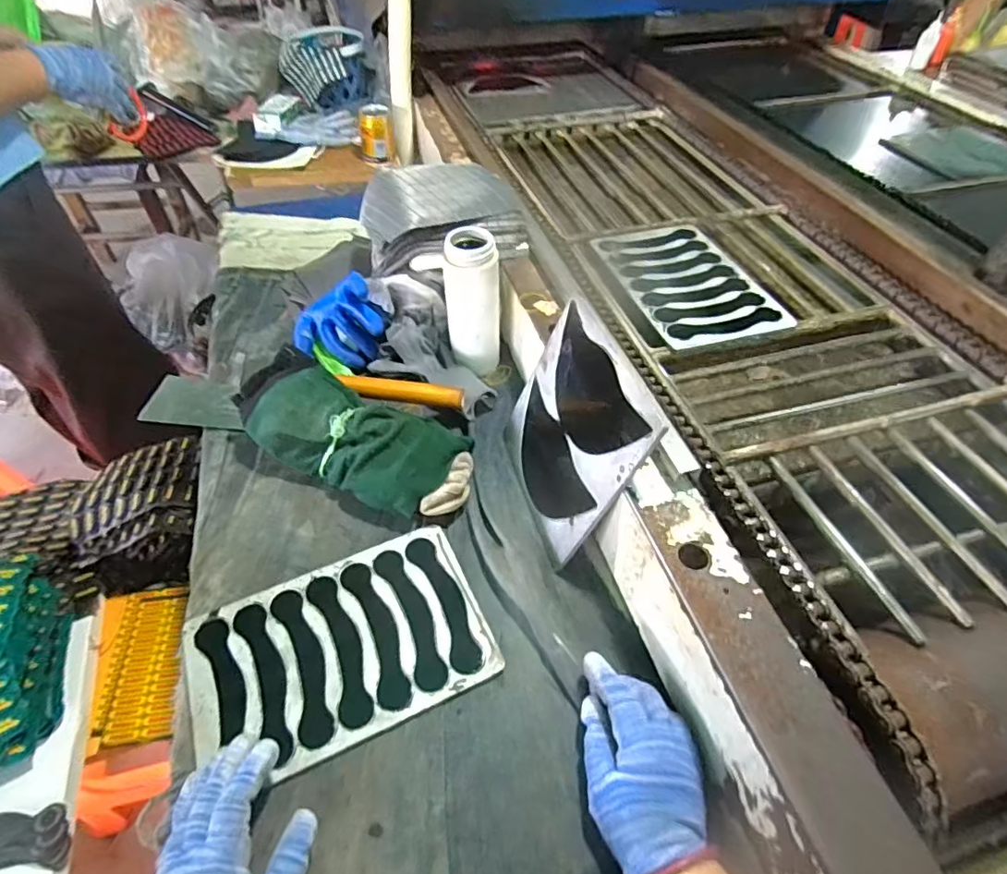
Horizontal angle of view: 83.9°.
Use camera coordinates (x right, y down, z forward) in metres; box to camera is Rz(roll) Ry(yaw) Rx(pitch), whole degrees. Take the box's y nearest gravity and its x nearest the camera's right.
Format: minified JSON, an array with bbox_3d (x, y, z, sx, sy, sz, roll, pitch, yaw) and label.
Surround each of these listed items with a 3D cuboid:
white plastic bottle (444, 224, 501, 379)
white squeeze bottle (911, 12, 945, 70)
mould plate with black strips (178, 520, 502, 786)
[{"bbox_3d":[-0.037,-0.161,0.687,0.062,0.174,0.055,-4,48,-4],"label":"white plastic bottle"},{"bbox_3d":[0.935,-0.860,1.235,0.035,0.113,0.034,23,52,19],"label":"white squeeze bottle"},{"bbox_3d":[-0.143,0.186,0.501,0.247,0.006,0.162,-19,51,-16],"label":"mould plate with black strips"}]

